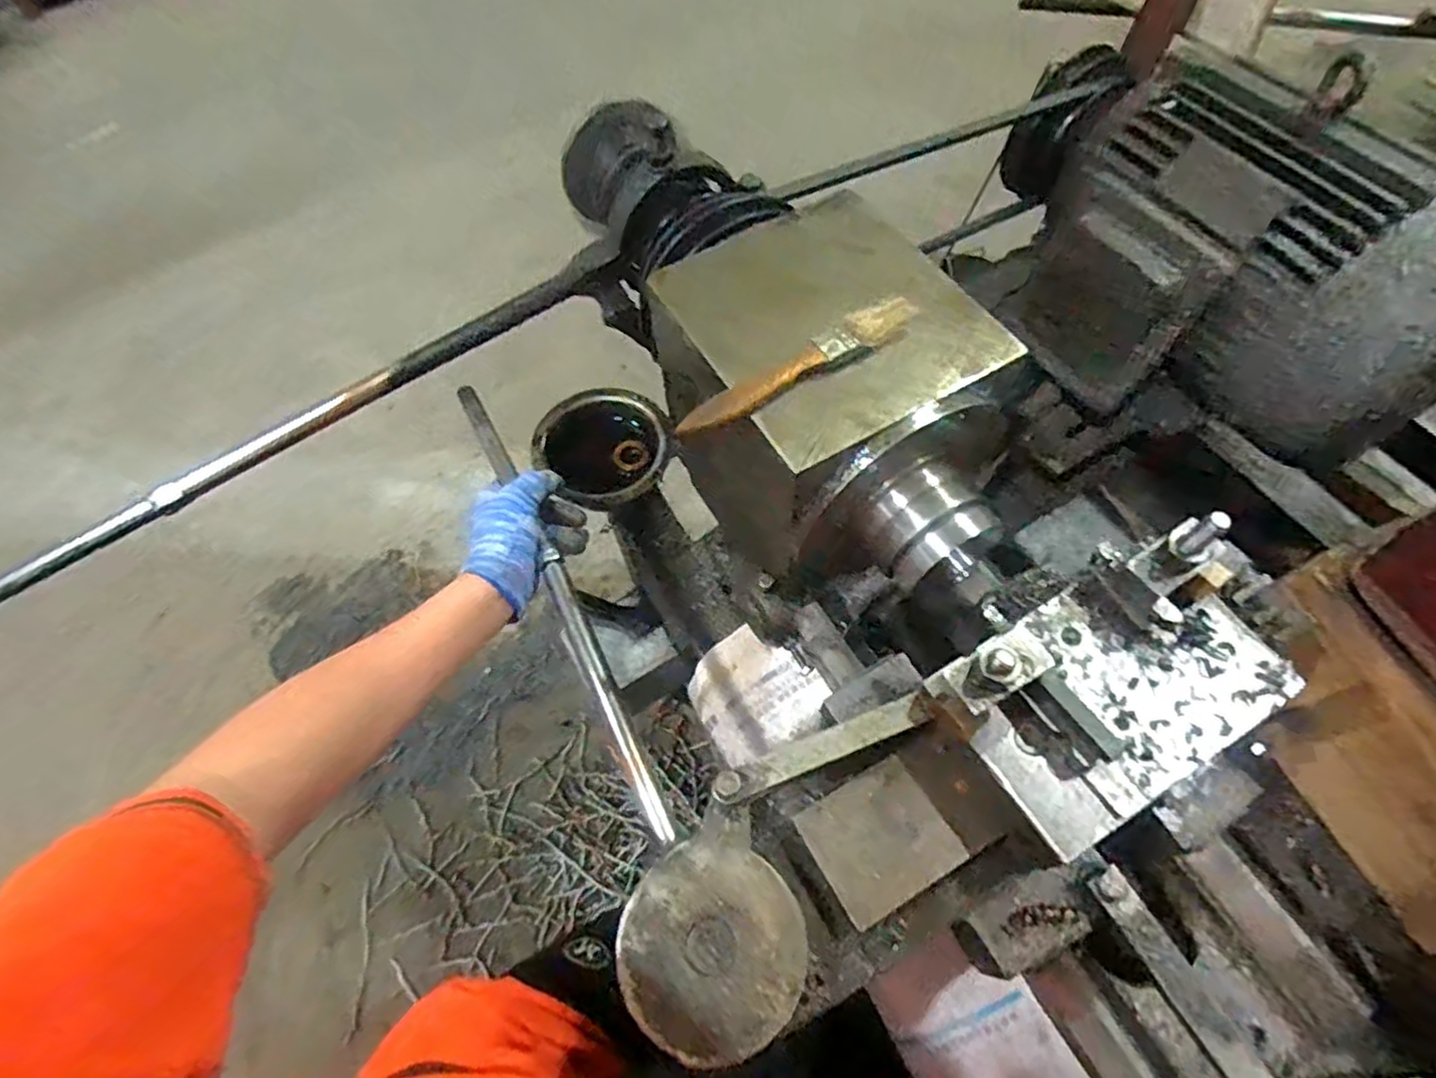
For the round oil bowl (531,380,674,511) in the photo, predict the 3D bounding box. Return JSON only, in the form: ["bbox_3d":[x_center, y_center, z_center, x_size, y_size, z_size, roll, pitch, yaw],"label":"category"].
[{"bbox_3d":[-0.110,-0.089,0.672,0.125,0.053,0.127,-1,62,2],"label":"round oil bowl"}]

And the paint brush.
[{"bbox_3d":[0.045,-0.093,0.381,0.148,0.017,0.022,-30,65,-13],"label":"paint brush"}]

